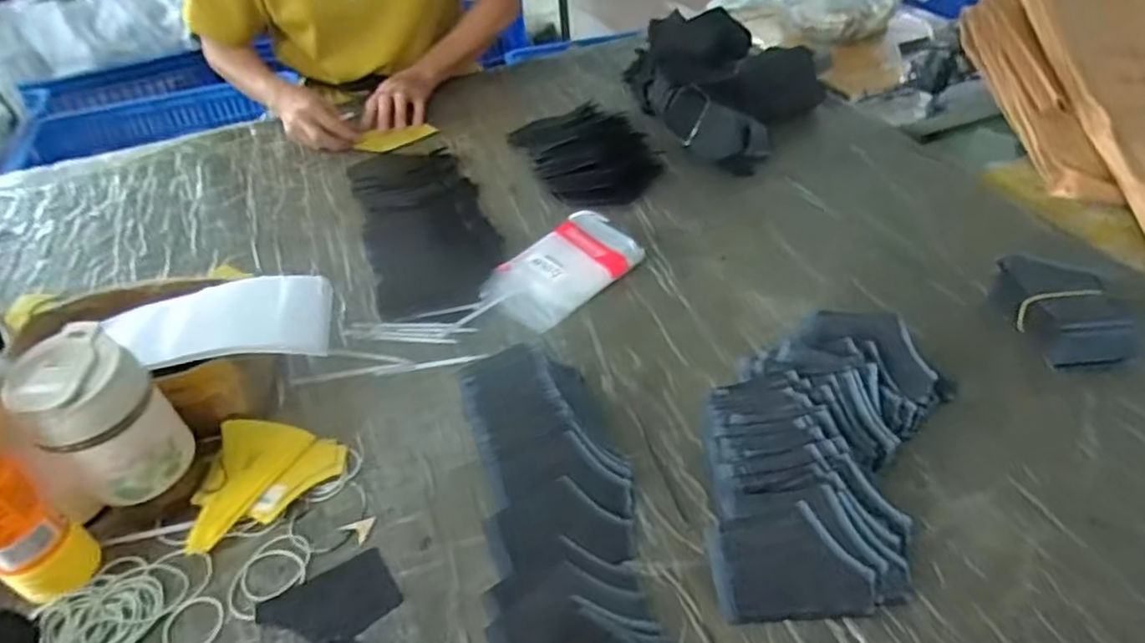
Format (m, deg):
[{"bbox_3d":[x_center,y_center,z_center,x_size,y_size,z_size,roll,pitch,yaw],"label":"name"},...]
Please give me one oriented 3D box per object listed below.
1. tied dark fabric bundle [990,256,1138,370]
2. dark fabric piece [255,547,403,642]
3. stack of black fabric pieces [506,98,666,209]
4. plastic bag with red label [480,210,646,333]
[{"bbox_3d":[0.457,-0.010,0.619,0.076,0.049,0.120,-13,43,-9],"label":"tied dark fabric bundle"},{"bbox_3d":[-0.179,0.210,0.492,0.093,0.006,0.060,-25,46,-20],"label":"dark fabric piece"},{"bbox_3d":[0.026,-0.237,0.927,0.173,0.027,0.233,-18,44,-13],"label":"stack of black fabric pieces"},{"bbox_3d":[-0.006,-0.062,0.750,0.107,0.030,0.182,30,53,32],"label":"plastic bag with red label"}]

